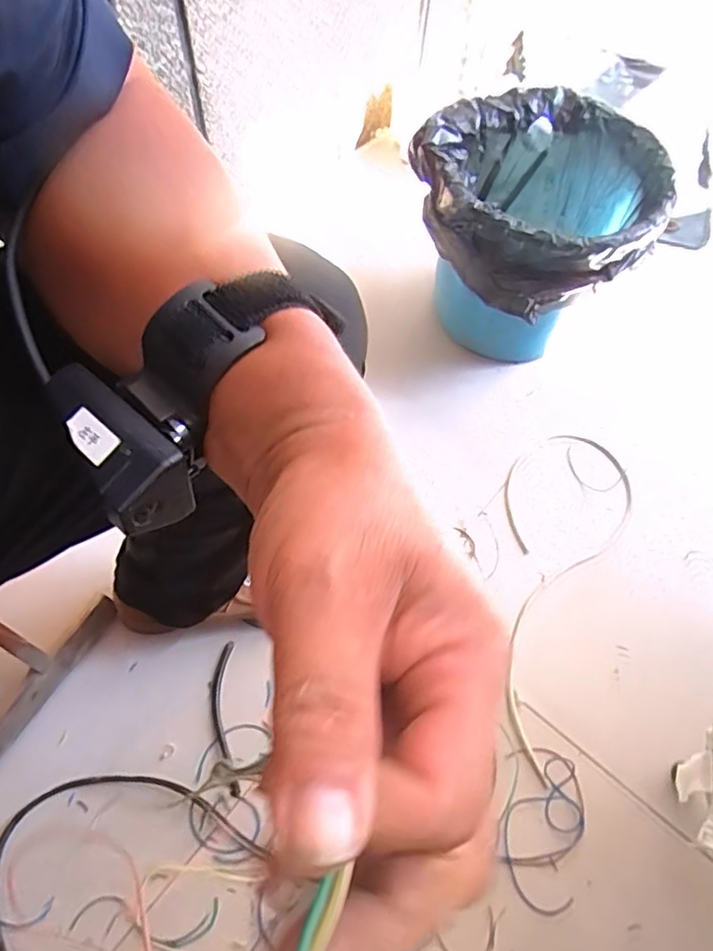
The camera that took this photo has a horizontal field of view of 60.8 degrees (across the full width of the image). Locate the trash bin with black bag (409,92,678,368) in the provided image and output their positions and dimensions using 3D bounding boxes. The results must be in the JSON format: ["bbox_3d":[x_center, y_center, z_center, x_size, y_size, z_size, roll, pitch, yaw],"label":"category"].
[{"bbox_3d":[0.211,-0.306,0.796,0.291,0.237,0.256,30,64,13],"label":"trash bin with black bag"}]

